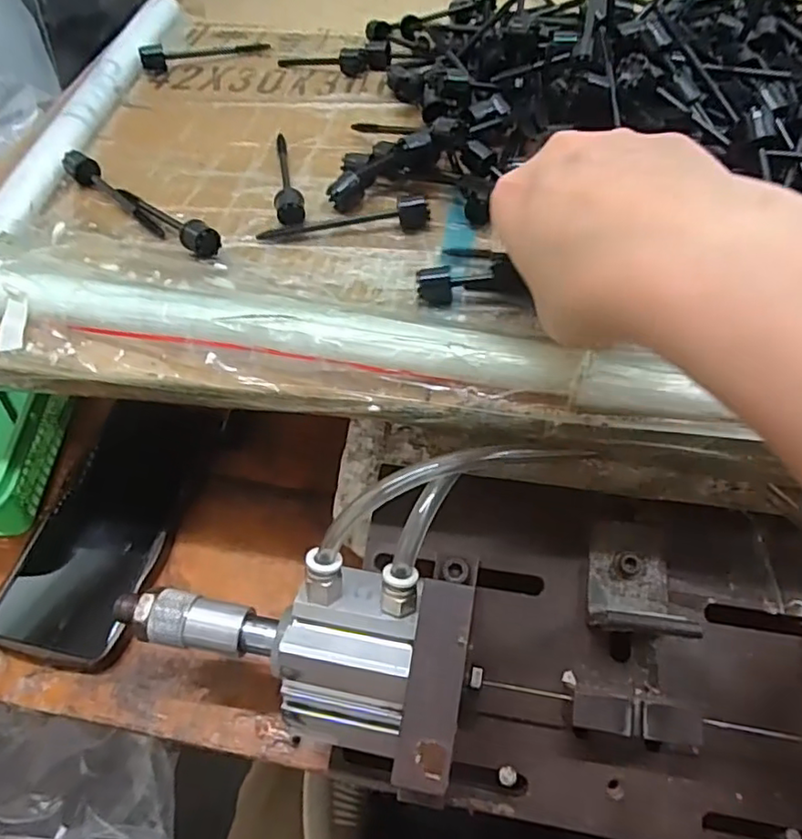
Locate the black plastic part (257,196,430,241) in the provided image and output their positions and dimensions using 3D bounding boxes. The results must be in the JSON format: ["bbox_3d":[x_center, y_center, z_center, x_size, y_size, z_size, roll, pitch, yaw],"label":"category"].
[{"bbox_3d":[-0.029,-0.104,0.311,0.086,0.016,0.015,-3,54,1],"label":"black plastic part"}]

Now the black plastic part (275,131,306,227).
[{"bbox_3d":[-0.065,-0.134,0.334,0.014,0.013,0.084,-13,54,-6],"label":"black plastic part"}]

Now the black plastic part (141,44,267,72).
[{"bbox_3d":[-0.138,-0.261,0.428,0.085,0.016,0.022,-17,54,-7],"label":"black plastic part"}]

